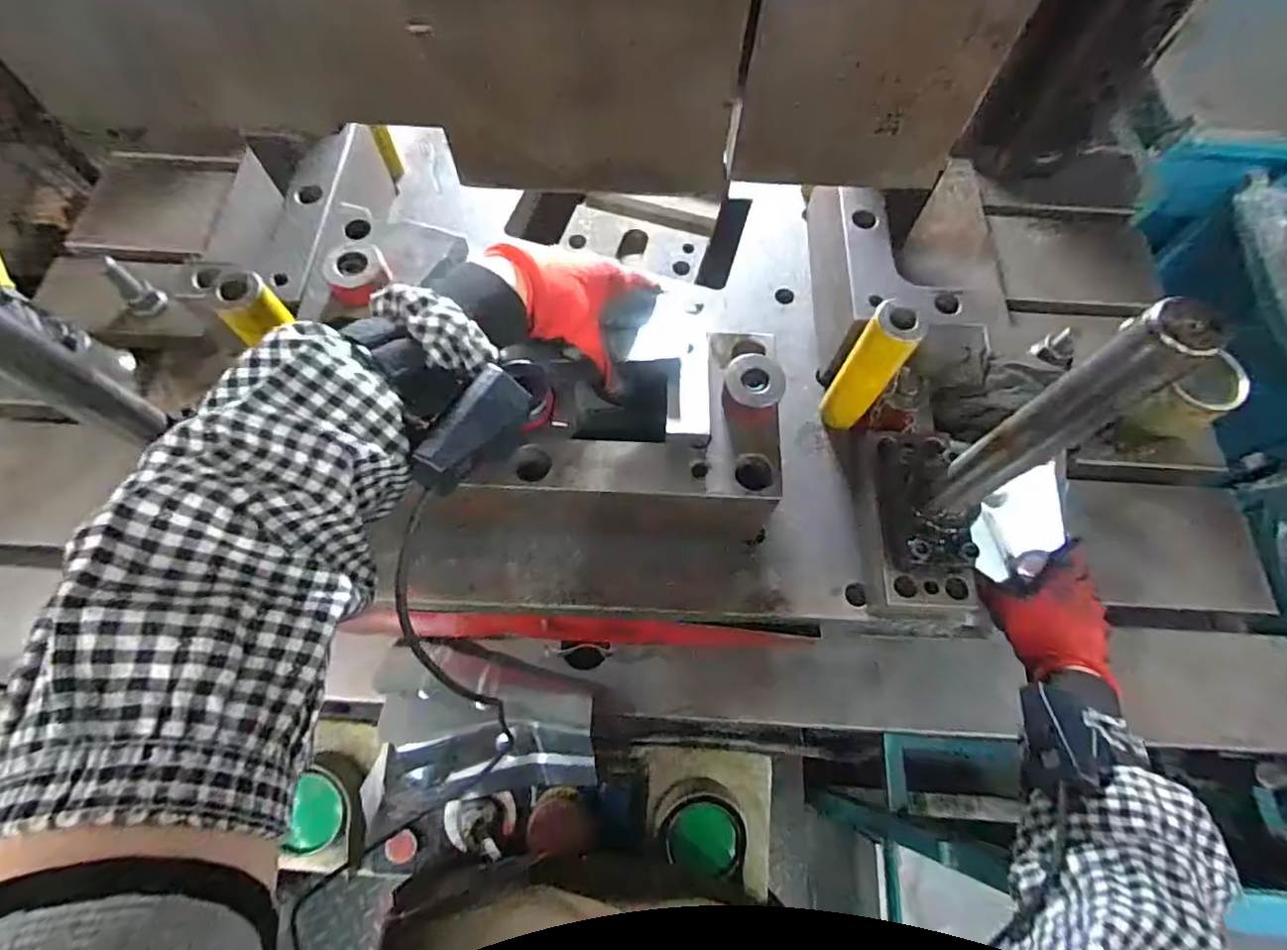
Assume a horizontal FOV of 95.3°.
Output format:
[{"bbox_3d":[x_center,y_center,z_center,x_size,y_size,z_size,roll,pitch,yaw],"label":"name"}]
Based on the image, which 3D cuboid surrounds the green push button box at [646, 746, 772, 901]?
[{"bbox_3d":[0.064,0.325,0.558,0.120,0.046,0.115,6,66,1],"label":"green push button box"}]

